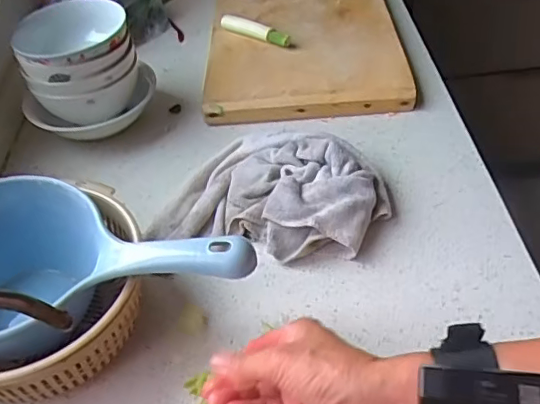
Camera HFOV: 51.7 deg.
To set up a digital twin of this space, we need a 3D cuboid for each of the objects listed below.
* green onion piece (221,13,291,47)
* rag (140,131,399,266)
[{"bbox_3d":[-0.024,-0.252,0.813,0.123,0.021,0.024,25,52,29],"label":"green onion piece"},{"bbox_3d":[0.004,-0.013,0.598,0.228,0.049,0.153,10,46,16],"label":"rag"}]

